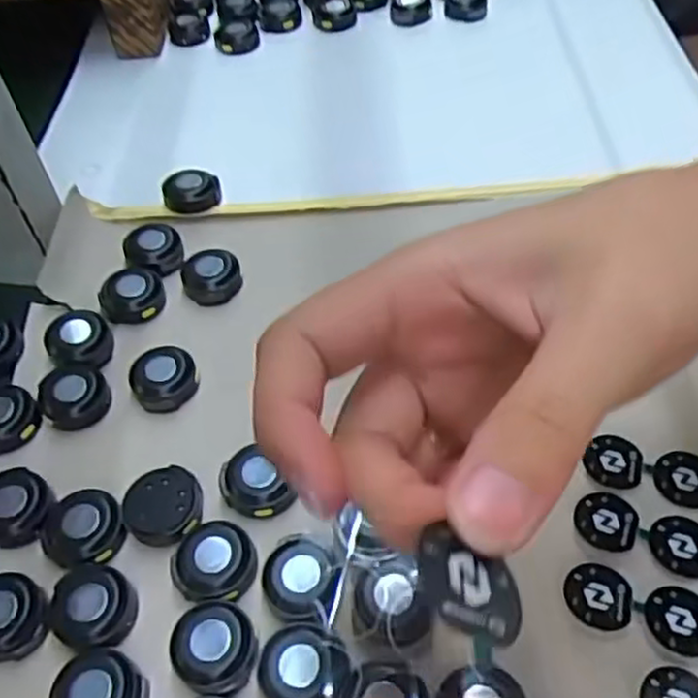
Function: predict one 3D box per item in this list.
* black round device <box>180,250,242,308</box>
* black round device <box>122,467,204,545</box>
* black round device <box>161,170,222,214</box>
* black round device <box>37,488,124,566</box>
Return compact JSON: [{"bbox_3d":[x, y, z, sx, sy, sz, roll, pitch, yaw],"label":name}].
[{"bbox_3d":[-0.069,-0.037,0.363,0.028,0.011,0.030,-2,51,2],"label":"black round device"},{"bbox_3d":[-0.073,0.062,0.288,0.030,0.007,0.028,-2,51,2],"label":"black round device"},{"bbox_3d":[-0.086,-0.086,0.403,0.031,0.013,0.031,-2,51,2],"label":"black round device"},{"bbox_3d":[-0.104,0.070,0.285,0.030,0.011,0.032,-2,51,2],"label":"black round device"}]

